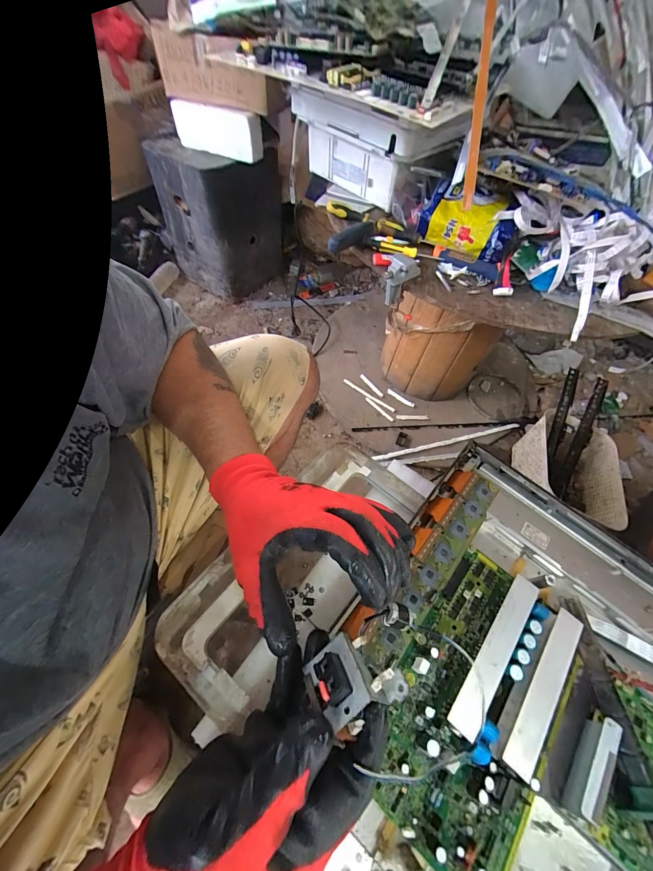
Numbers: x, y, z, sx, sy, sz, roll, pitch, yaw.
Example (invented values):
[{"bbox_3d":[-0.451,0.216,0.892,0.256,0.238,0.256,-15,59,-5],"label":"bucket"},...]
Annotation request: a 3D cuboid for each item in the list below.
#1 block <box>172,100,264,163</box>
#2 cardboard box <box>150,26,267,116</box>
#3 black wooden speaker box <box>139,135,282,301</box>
[{"bbox_3d":[-0.309,-0.862,0.939,0.263,0.103,0.056,27,58,13],"label":"block"},{"bbox_3d":[-0.304,-0.928,0.850,0.312,0.117,0.048,27,58,13],"label":"cardboard box"},{"bbox_3d":[-0.358,-0.745,1.154,0.318,0.396,0.280,37,61,17],"label":"black wooden speaker box"}]

